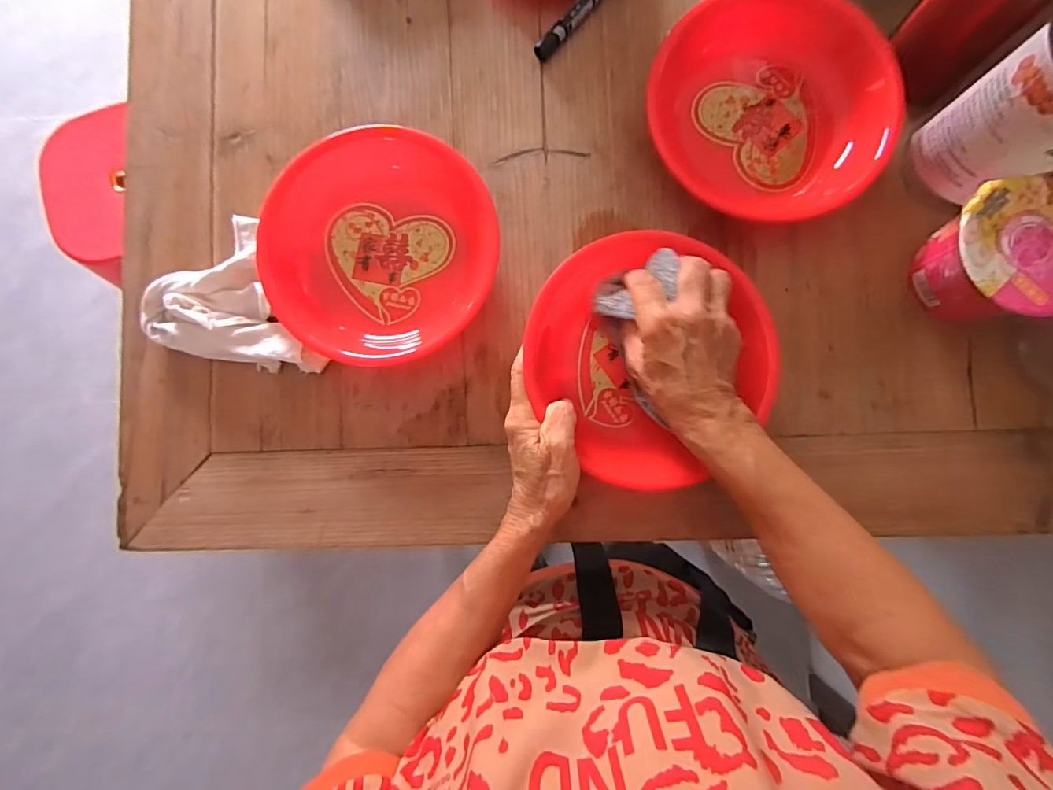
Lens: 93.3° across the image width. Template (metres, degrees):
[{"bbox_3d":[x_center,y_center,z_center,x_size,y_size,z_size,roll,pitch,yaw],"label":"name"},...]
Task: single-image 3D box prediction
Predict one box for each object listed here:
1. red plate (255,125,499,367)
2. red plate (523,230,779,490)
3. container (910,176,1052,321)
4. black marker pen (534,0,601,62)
[{"bbox_3d":[-0.122,-0.119,0.413,0.182,0.043,0.180,0,86,3],"label":"red plate"},{"bbox_3d":[0.095,-0.034,0.385,0.182,0.043,0.187,0,86,3],"label":"red plate"},{"bbox_3d":[0.349,-0.101,0.370,0.093,0.067,0.097,0,86,3],"label":"container"},{"bbox_3d":[0.058,-0.346,0.431,0.014,0.017,0.138,42,89,5],"label":"black marker pen"}]

